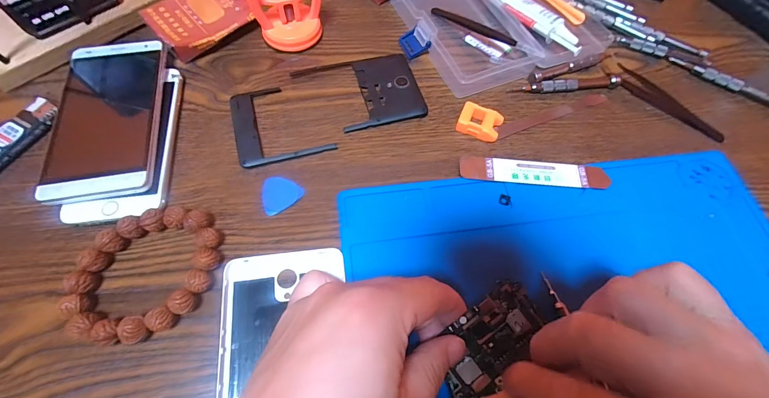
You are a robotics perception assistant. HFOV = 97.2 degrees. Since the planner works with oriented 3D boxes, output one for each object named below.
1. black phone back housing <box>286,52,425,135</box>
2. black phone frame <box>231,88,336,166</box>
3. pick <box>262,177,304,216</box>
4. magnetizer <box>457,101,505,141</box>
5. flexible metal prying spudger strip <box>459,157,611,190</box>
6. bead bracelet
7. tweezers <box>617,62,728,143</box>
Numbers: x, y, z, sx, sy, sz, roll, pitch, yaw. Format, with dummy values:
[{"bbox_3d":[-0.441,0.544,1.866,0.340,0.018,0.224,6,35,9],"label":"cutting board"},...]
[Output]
[{"bbox_3d":[-0.019,-0.094,0.294,0.098,0.006,0.075,-13,66,-10],"label":"black phone back housing"},{"bbox_3d":[-0.086,-0.063,0.276,0.070,0.005,0.075,-17,67,-11],"label":"black phone frame"},{"bbox_3d":[-0.078,-0.005,0.249,0.029,0.004,0.027,-31,70,-17],"label":"pick"},{"bbox_3d":[0.079,-0.063,0.281,0.034,0.013,0.025,21,65,6],"label":"magnetizer"},{"bbox_3d":[0.117,-0.020,0.266,0.116,0.006,0.020,5,64,-1],"label":"flexible metal prying spudger strip"},{"bbox_3d":[-0.149,0.046,0.214,0.076,0.016,0.085,13,64,2],"label":"bead bracelet"},{"bbox_3d":[0.252,-0.085,0.301,0.101,0.012,0.012,40,68,14],"label":"tweezers"}]

